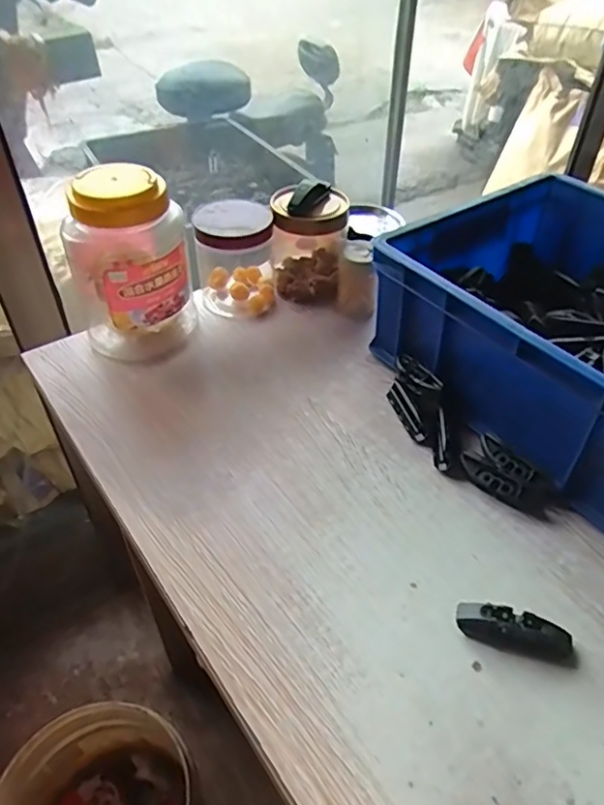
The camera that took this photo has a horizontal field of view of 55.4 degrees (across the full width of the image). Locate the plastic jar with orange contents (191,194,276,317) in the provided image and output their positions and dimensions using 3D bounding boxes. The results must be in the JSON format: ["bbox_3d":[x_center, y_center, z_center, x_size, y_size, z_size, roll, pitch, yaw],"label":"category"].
[{"bbox_3d":[-0.074,-0.153,0.643,0.081,0.110,0.082,-4,44,-4],"label":"plastic jar with orange contents"}]

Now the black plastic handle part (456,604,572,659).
[{"bbox_3d":[0.141,0.152,0.381,0.073,0.019,0.020,11,45,11],"label":"black plastic handle part"}]

